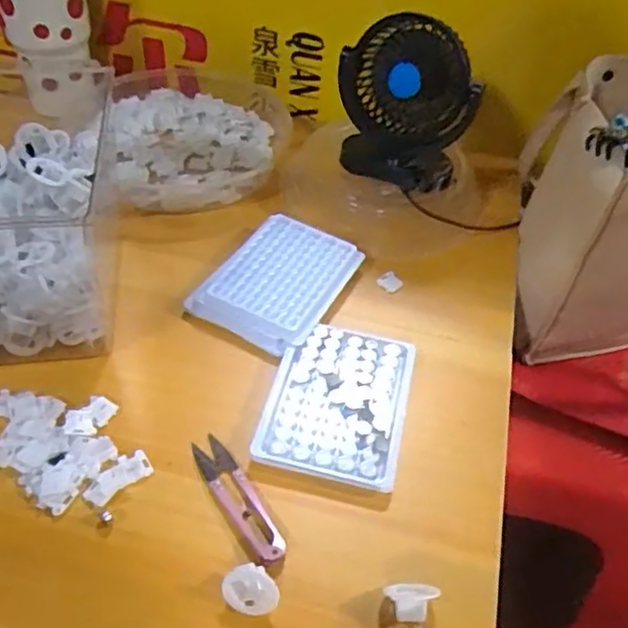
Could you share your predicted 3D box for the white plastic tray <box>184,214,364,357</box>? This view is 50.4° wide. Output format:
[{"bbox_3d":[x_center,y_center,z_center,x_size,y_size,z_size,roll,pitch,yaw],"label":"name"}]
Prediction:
[{"bbox_3d":[-0.029,-0.030,0.560,0.101,0.024,0.128,25,50,18],"label":"white plastic tray"}]

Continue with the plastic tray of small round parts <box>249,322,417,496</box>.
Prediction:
[{"bbox_3d":[0.017,0.060,0.487,0.100,0.011,0.127,12,47,6],"label":"plastic tray of small round parts"}]

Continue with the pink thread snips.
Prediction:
[{"bbox_3d":[-0.048,0.118,0.432,0.021,0.010,0.098,-25,53,-25],"label":"pink thread snips"}]

